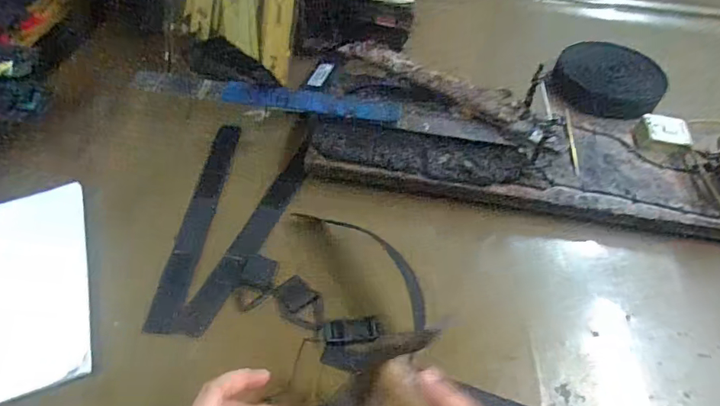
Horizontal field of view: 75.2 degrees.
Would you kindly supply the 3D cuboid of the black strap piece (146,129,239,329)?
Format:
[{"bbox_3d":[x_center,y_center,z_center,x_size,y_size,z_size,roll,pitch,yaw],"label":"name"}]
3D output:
[{"bbox_3d":[-0.162,0.011,0.473,0.028,0.004,0.249,9,52,-5],"label":"black strap piece"}]

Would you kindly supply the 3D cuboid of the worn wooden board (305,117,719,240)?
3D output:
[{"bbox_3d":[0.195,-0.052,0.502,0.488,0.051,0.137,8,54,4],"label":"worn wooden board"}]

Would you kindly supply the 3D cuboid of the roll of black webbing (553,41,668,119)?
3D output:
[{"bbox_3d":[0.331,-0.161,0.630,0.095,0.038,0.134,-47,63,15],"label":"roll of black webbing"}]

